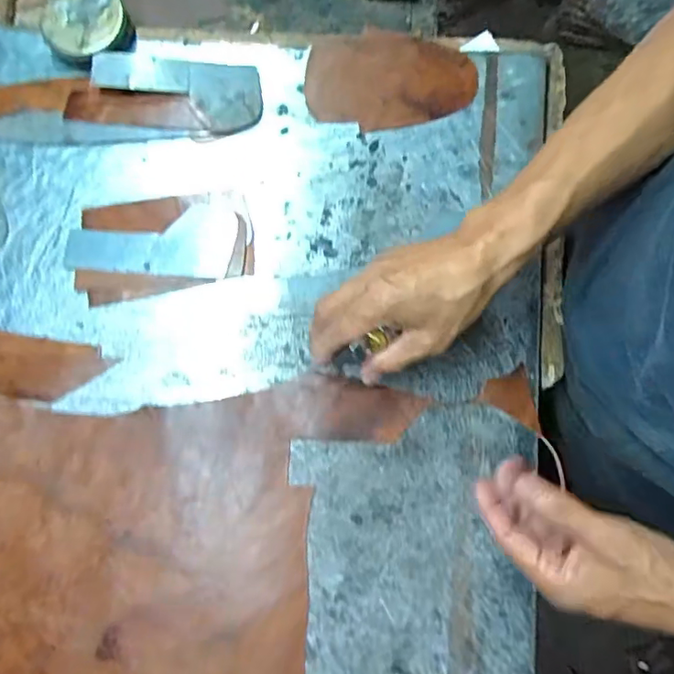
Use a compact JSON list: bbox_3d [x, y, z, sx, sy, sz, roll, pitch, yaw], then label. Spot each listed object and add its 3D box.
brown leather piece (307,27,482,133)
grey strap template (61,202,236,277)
[{"bbox_3d":[0.046,-0.236,0.480,0.148,0.009,0.099,-12,78,3],"label":"brown leather piece"},{"bbox_3d":[-0.158,-0.085,0.454,0.141,0.005,0.065,2,76,1],"label":"grey strap template"}]

